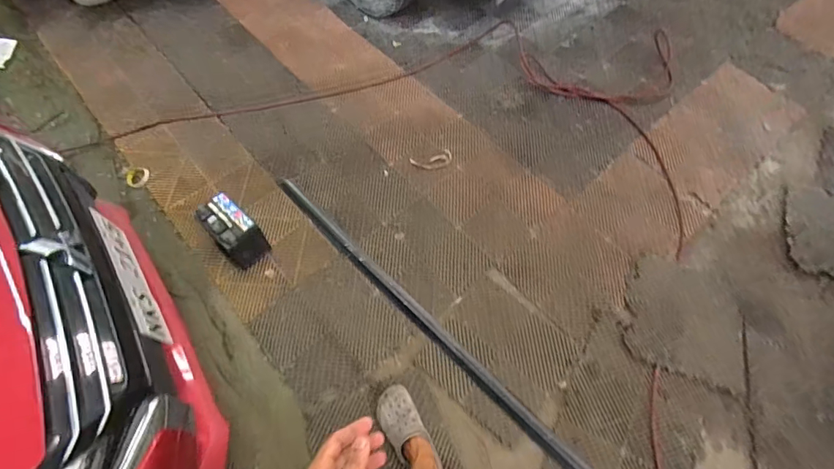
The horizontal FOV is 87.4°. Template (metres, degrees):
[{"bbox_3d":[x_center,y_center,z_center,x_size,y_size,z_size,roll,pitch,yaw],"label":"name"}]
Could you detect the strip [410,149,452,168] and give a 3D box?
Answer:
[{"bbox_3d":[0.065,-0.306,1.812,0.166,0.006,0.077,-14,65,-8],"label":"strip"}]

